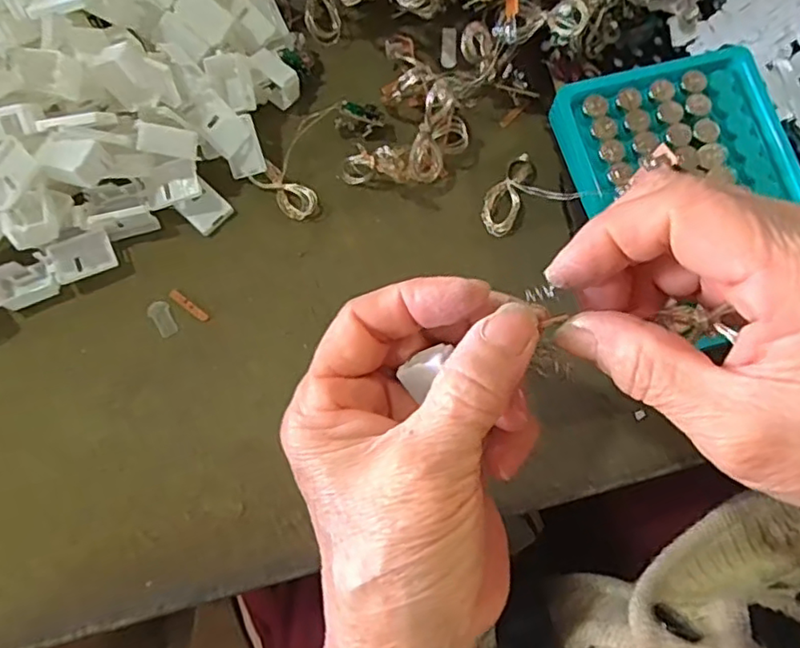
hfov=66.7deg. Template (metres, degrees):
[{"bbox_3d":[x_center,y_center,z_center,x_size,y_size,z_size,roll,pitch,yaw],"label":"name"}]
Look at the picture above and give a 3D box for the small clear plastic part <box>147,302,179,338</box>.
[{"bbox_3d":[-0.110,-0.003,0.281,0.009,0.004,0.017,-30,80,-7],"label":"small clear plastic part"}]

